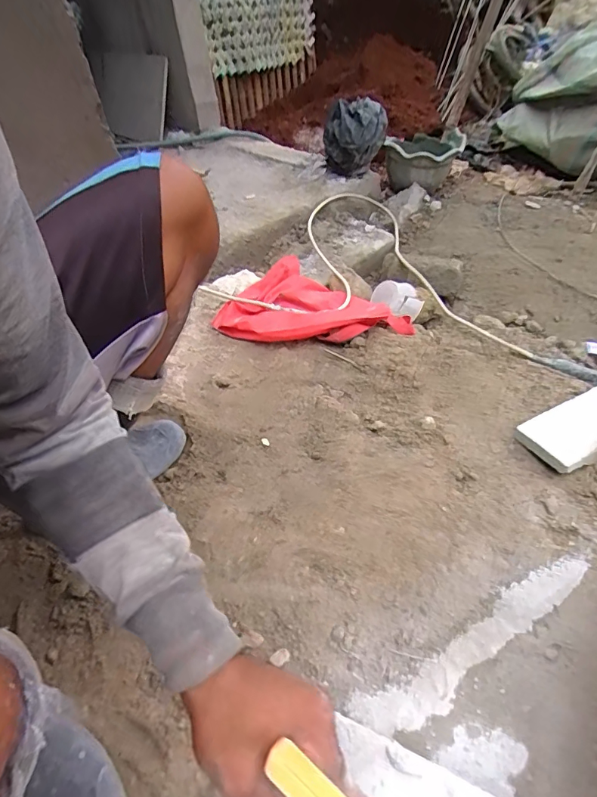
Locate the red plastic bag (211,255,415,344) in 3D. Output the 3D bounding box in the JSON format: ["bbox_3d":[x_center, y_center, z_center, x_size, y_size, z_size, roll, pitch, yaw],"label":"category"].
[{"bbox_3d":[0.042,-0.193,0.961,0.376,0.081,0.255,17,47,19],"label":"red plastic bag"}]

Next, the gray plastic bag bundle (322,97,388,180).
[{"bbox_3d":[0.169,-0.779,1.326,0.183,0.182,0.161,3,46,9],"label":"gray plastic bag bundle"}]

